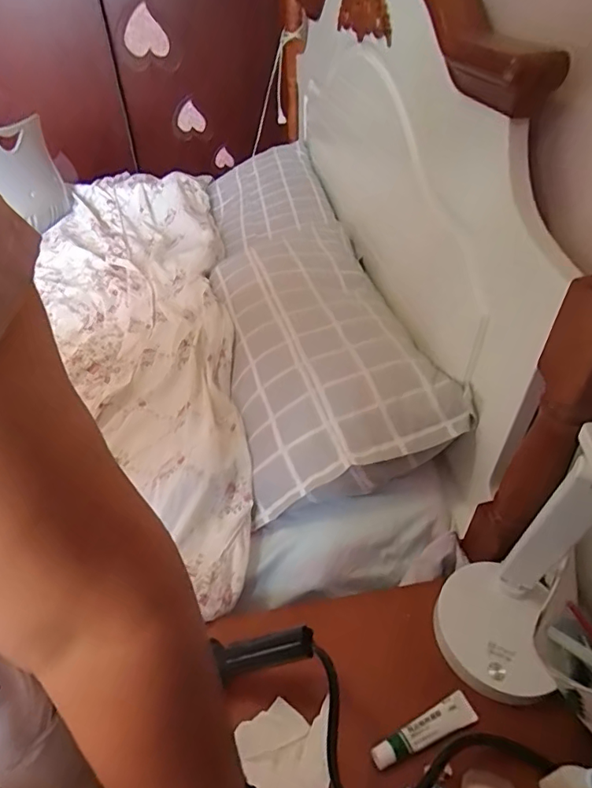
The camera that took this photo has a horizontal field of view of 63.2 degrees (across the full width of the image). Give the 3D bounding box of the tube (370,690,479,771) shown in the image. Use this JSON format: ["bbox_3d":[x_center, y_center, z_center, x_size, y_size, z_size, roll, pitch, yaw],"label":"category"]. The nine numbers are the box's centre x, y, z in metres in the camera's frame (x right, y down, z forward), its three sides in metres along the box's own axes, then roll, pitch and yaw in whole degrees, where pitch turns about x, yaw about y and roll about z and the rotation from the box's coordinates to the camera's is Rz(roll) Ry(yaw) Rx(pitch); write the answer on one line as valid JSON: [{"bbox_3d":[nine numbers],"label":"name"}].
[{"bbox_3d":[0.128,0.333,0.473,0.113,0.016,0.025,-20,46,-19],"label":"tube"}]

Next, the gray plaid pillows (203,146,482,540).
[{"bbox_3d":[-0.023,-0.283,1.053,0.313,0.129,1.136,-9,43,-8],"label":"gray plaid pillows"}]

